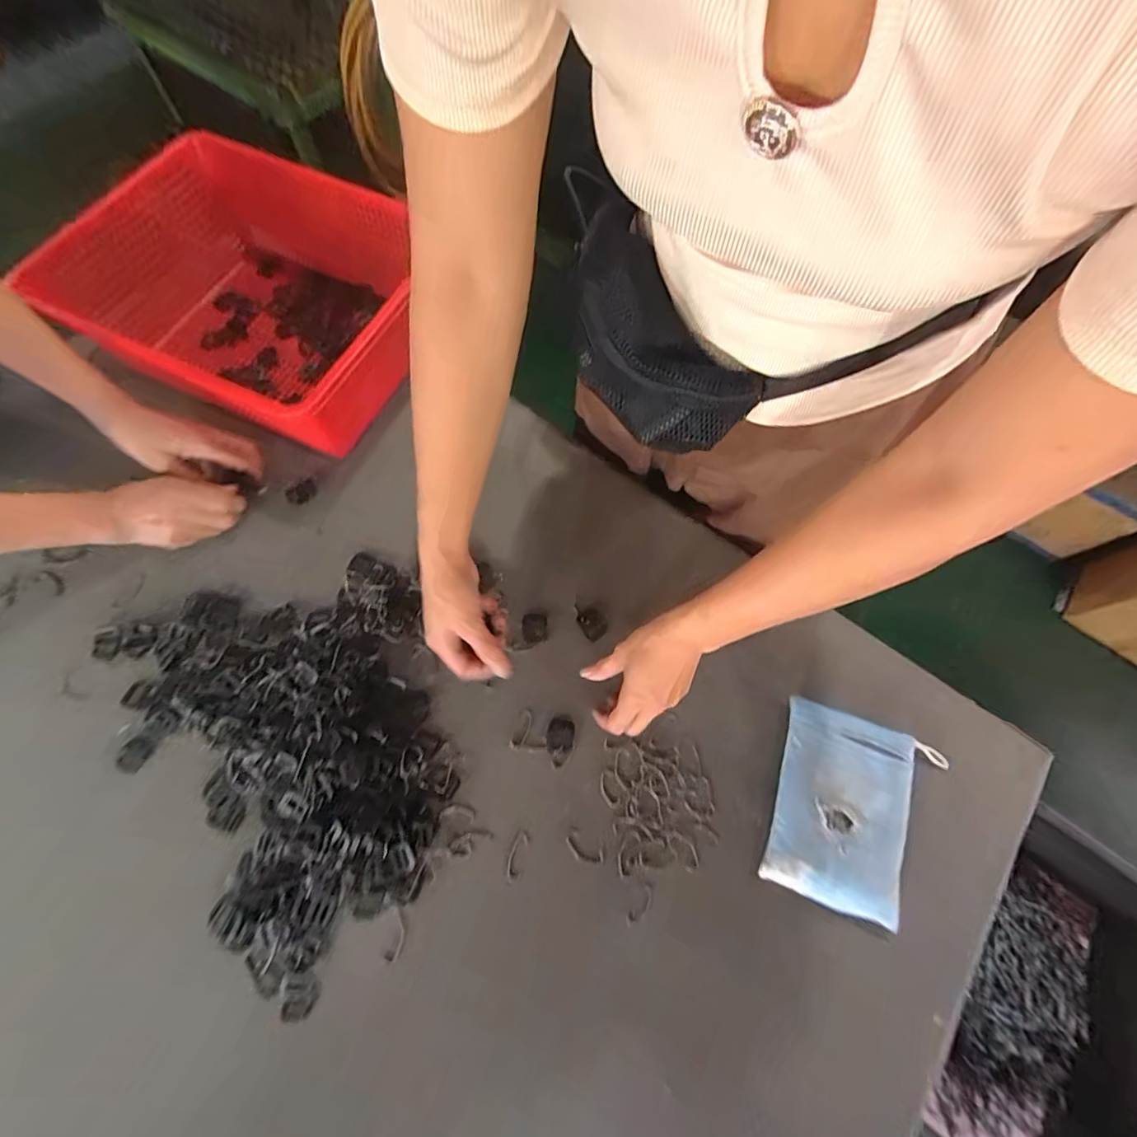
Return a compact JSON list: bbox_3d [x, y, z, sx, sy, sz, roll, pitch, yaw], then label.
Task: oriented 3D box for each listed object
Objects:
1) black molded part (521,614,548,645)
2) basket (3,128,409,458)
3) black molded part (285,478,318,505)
[{"bbox_3d":[-0.036,0.064,0.515,0.026,0.007,0.033,0,69,-3],"label":"black molded part"},{"bbox_3d":[-0.352,-0.328,0.587,0.378,0.132,0.301,26,70,7],"label":"basket"},{"bbox_3d":[-0.310,-0.089,0.566,0.025,0.007,0.035,43,73,13],"label":"black molded part"}]

